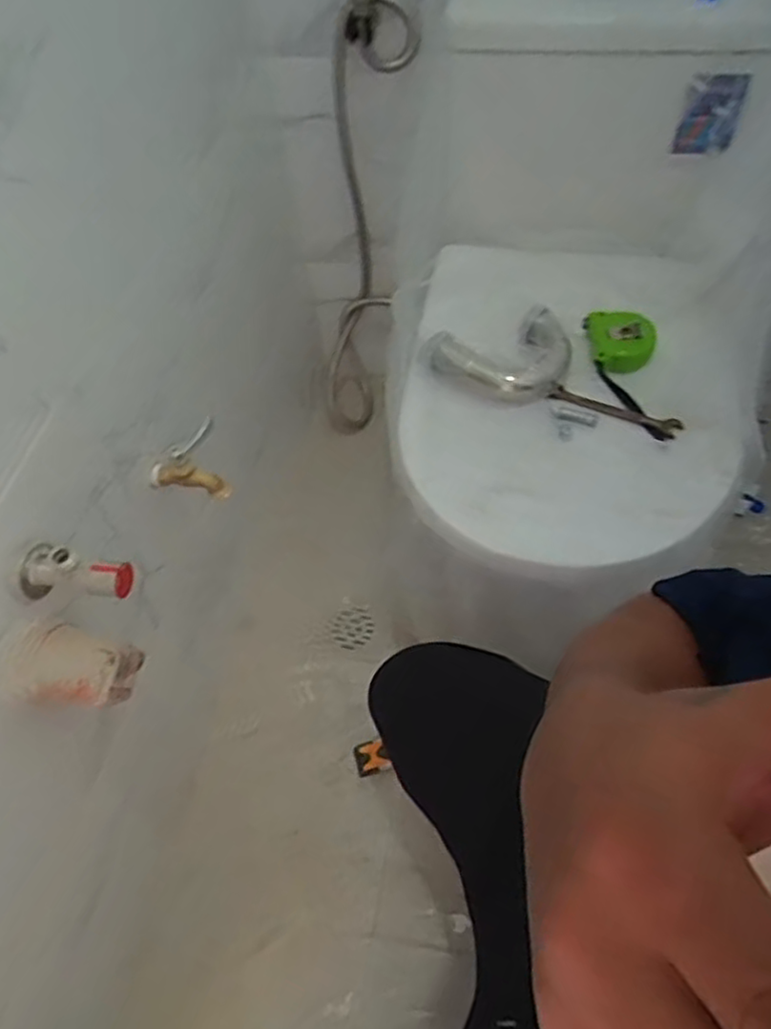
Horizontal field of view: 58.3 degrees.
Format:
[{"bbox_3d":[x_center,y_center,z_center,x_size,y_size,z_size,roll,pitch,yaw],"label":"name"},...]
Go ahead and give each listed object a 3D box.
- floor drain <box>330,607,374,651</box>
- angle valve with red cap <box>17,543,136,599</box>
[{"bbox_3d":[-0.051,0.172,1.050,0.064,0.009,0.063,-2,54,3],"label":"floor drain"},{"bbox_3d":[-0.245,0.047,0.536,0.090,0.042,0.044,12,56,13],"label":"angle valve with red cap"}]

